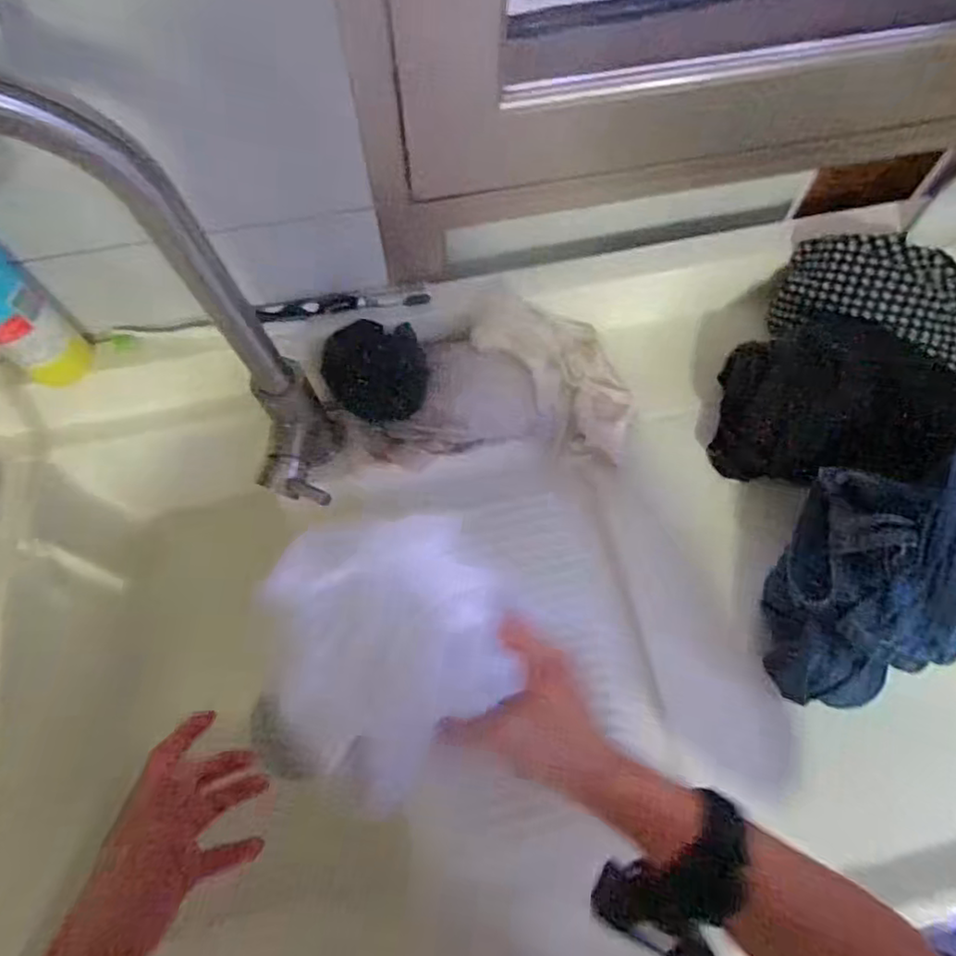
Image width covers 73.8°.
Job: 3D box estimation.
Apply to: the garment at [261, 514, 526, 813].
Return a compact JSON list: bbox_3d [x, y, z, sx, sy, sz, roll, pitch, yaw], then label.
[{"bbox_3d":[-0.049,0.103,0.388,0.129,0.063,0.151,-11,89,-2],"label":"garment"}]

